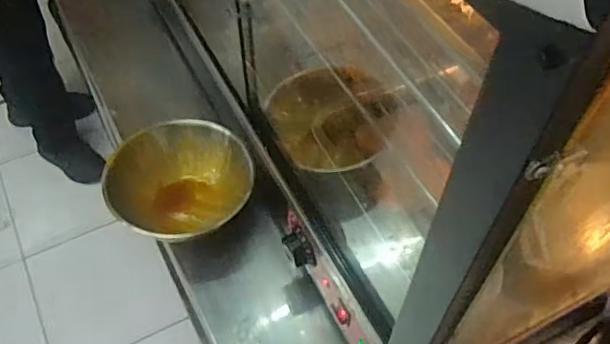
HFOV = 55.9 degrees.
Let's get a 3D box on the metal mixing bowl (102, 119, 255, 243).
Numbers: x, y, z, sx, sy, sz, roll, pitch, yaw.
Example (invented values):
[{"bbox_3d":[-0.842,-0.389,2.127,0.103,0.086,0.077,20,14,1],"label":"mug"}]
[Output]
[{"bbox_3d":[-0.165,0.017,0.790,0.167,0.121,0.152,24,57,17],"label":"metal mixing bowl"}]

